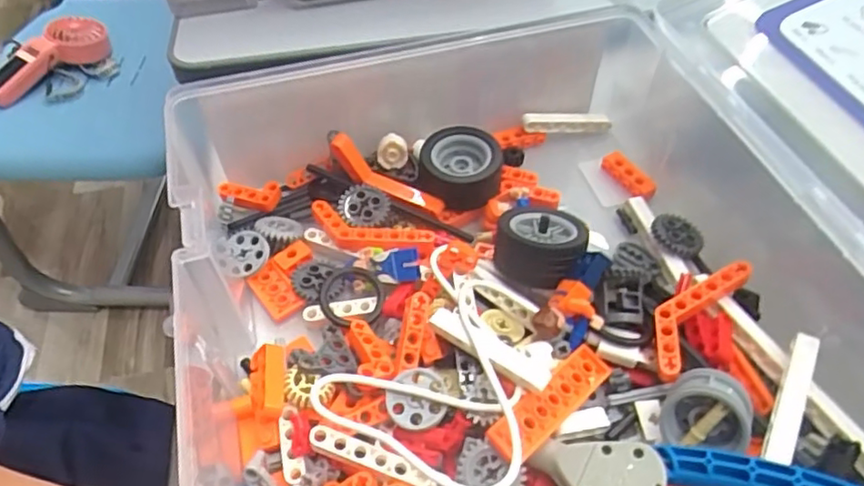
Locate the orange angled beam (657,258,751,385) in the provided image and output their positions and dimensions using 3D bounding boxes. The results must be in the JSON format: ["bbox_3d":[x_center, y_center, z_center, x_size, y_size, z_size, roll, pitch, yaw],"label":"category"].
[{"bbox_3d":[0.107,0.028,0.255,0.020,0.006,0.064,32,64,31],"label":"orange angled beam"}]

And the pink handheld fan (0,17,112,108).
[{"bbox_3d":[-0.543,-0.261,0.861,0.079,0.046,0.181,30,58,23],"label":"pink handheld fan"}]

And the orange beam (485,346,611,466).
[{"bbox_3d":[0.047,0.061,0.235,0.064,0.008,0.016,-27,56,-37],"label":"orange beam"}]

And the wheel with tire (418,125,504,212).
[{"bbox_3d":[0.014,-0.038,0.308,0.041,0.017,0.034,2,52,3],"label":"wheel with tire"}]

